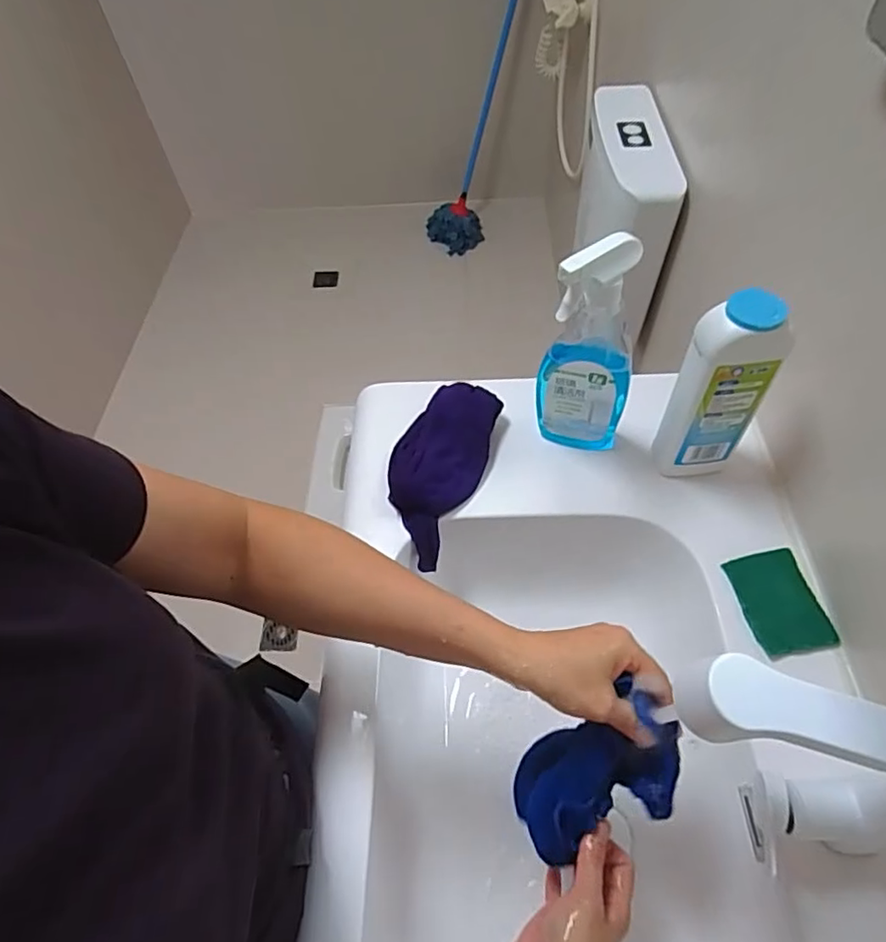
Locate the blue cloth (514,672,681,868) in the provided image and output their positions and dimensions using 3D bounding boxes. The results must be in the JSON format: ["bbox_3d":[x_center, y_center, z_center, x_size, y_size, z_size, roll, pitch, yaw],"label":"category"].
[{"bbox_3d":[0.108,0.243,0.462,0.051,0.183,0.084,9,45,-37],"label":"blue cloth"}]

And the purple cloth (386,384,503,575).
[{"bbox_3d":[-0.009,-0.004,0.682,0.099,0.034,0.215,15,71,15],"label":"purple cloth"}]

